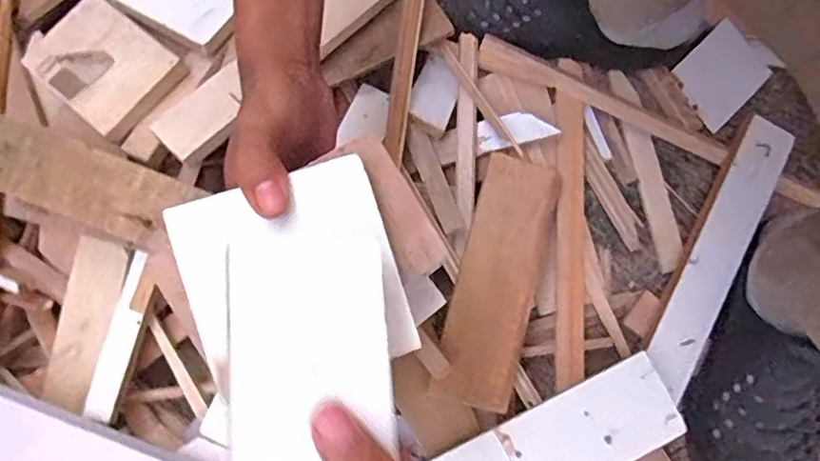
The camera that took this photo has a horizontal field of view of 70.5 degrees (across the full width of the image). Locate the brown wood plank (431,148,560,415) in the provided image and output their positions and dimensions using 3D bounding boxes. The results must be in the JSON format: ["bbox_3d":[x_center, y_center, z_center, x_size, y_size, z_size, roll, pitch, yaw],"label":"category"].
[{"bbox_3d":[0.081,0.042,0.535,0.070,0.008,0.229,17,75,-3],"label":"brown wood plank"}]

